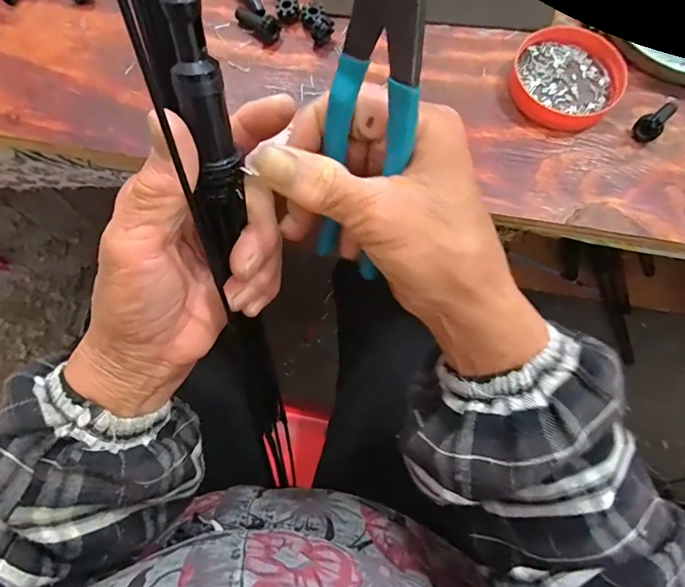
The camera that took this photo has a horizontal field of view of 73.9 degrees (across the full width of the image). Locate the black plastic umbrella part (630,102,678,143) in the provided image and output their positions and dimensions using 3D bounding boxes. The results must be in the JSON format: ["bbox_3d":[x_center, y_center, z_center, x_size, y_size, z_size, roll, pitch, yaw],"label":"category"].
[{"bbox_3d":[0.233,-0.129,0.335,0.043,0.018,0.018,-40,77,-13],"label":"black plastic umbrella part"}]

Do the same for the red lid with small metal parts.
[{"bbox_3d":[0.174,-0.167,0.349,0.080,0.012,0.091,43,75,12],"label":"red lid with small metal parts"}]

